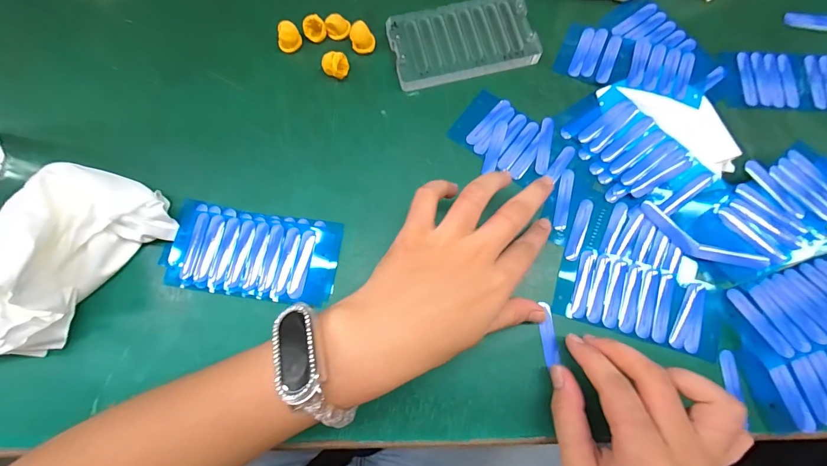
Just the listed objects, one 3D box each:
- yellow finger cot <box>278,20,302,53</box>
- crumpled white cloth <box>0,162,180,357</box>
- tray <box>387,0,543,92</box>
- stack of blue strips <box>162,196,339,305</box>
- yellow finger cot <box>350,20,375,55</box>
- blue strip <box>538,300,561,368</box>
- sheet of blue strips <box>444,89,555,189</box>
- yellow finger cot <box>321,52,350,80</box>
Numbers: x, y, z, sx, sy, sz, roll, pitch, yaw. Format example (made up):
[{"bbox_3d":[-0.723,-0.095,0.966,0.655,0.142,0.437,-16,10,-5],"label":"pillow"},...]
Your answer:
[{"bbox_3d":[-0.109,-0.170,0.316,0.020,0.020,0.014,-27,77,-6],"label":"yellow finger cot"},{"bbox_3d":[-0.260,0.022,0.249,0.089,0.054,0.167,36,79,9],"label":"crumpled white cloth"},{"bbox_3d":[0.043,-0.166,0.317,0.121,0.012,0.071,-13,76,-3],"label":"tray"},{"bbox_3d":[-0.122,0.015,0.274,0.127,0.008,0.065,8,76,3],"label":"stack of blue strips"},{"bbox_3d":[-0.044,-0.168,0.314,0.020,0.019,0.016,-5,75,-1],"label":"yellow finger cot"},{"bbox_3d":[0.097,0.073,0.261,0.011,0.004,0.043,0,73,0],"label":"blue strip"},{"bbox_3d":[0.074,-0.079,0.298,0.080,0.004,0.062,26,77,7],"label":"sheet of blue strips"},{"bbox_3d":[-0.066,-0.141,0.308,0.021,0.020,0.016,-11,76,-2],"label":"yellow finger cot"}]

